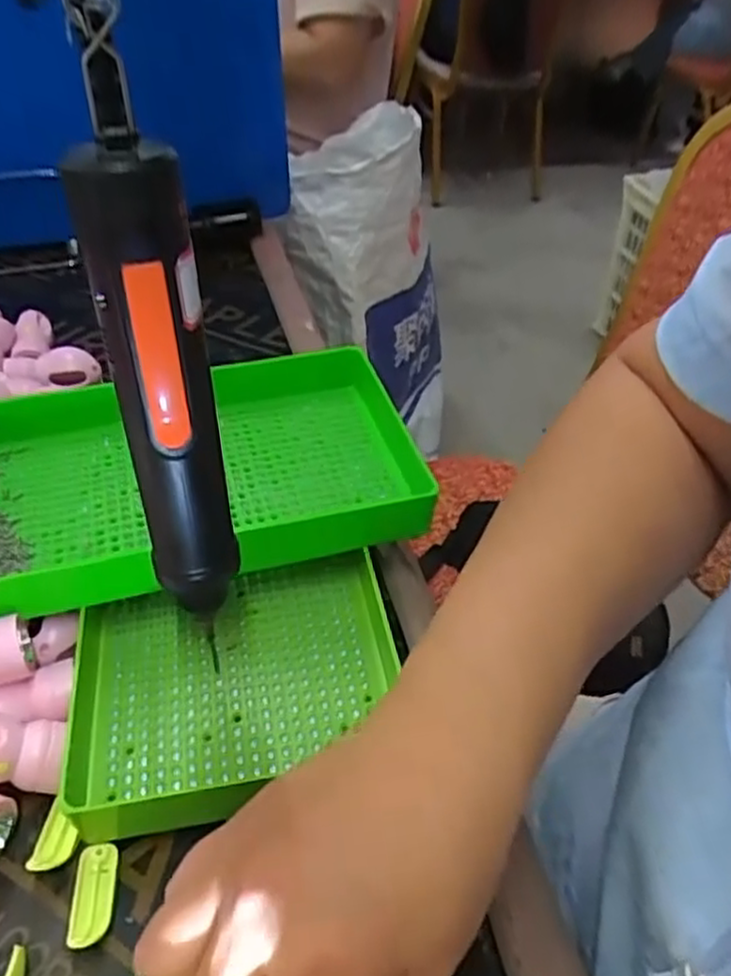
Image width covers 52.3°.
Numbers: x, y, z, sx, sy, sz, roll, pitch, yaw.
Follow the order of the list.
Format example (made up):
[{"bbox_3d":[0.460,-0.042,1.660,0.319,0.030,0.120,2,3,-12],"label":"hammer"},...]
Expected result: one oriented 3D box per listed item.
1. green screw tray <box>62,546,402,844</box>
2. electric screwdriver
[{"bbox_3d":[-0.062,0.088,0.360,0.152,0.028,0.136,-6,41,-10],"label":"green screw tray"},{"bbox_3d":[-0.068,-0.030,0.255,0.032,0.190,0.039,-6,41,-10],"label":"electric screwdriver"}]

